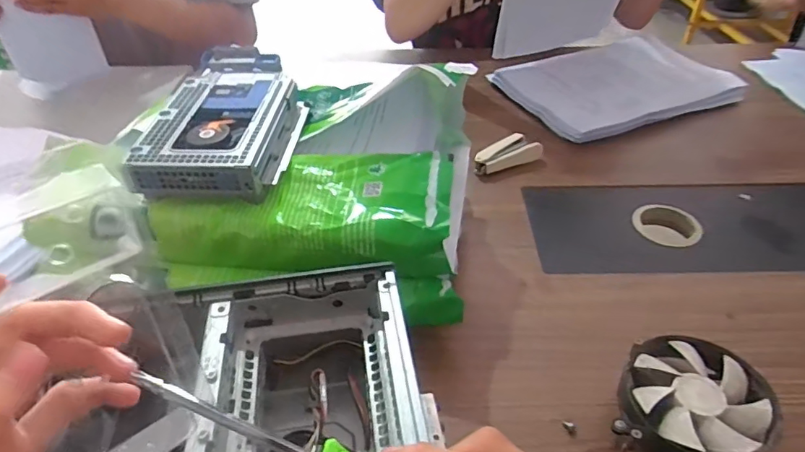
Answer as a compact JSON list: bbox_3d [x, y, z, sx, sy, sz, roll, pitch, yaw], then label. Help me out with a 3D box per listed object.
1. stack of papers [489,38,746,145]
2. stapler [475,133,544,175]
[{"bbox_3d":[0.349,-0.237,0.865,0.378,0.021,0.237,-17,44,-23],"label":"stack of papers"},{"bbox_3d":[0.129,-0.094,0.685,0.093,0.024,0.048,-15,41,-22],"label":"stapler"}]

